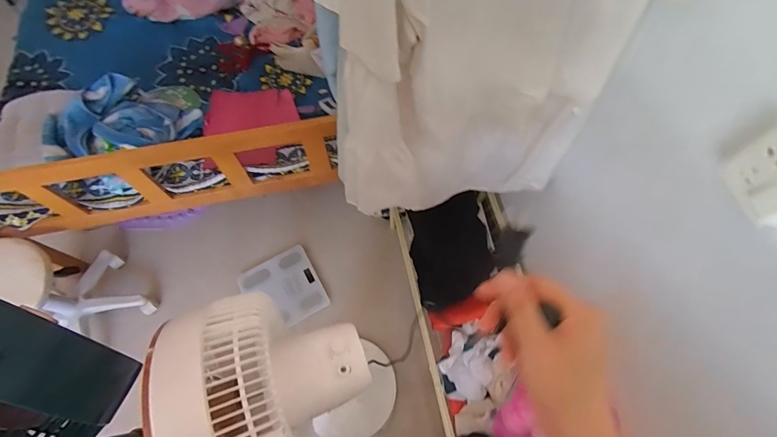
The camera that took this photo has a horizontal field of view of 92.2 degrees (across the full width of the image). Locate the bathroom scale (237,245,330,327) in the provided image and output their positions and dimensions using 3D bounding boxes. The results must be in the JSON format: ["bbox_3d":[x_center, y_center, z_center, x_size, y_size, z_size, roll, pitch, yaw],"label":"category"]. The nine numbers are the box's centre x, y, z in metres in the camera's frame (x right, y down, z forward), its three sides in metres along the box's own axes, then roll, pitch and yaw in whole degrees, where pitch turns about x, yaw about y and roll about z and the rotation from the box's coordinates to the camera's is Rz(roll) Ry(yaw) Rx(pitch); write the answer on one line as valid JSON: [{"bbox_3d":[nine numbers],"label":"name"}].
[{"bbox_3d":[-0.373,0.250,1.332,0.250,0.026,0.263,-27,63,-15],"label":"bathroom scale"}]

